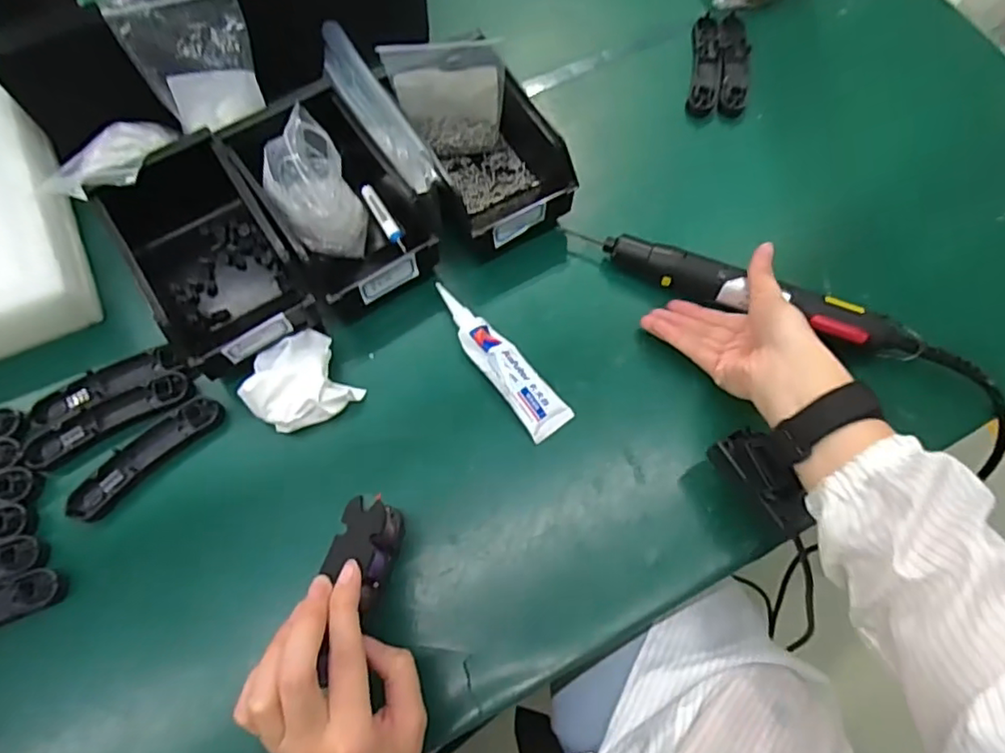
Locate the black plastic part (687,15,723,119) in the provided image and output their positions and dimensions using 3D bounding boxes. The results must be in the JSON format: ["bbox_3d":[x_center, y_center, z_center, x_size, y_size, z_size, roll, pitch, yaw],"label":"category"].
[{"bbox_3d":[0.206,-0.317,0.613,0.031,0.013,0.121,10,70,2],"label":"black plastic part"}]

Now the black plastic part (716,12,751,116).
[{"bbox_3d":[0.233,-0.318,0.612,0.029,0.012,0.128,7,70,1],"label":"black plastic part"}]

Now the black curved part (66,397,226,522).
[{"bbox_3d":[-0.269,0.058,0.460,0.122,0.030,0.029,-41,76,-14],"label":"black curved part"}]

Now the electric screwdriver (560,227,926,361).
[{"bbox_3d":[0.193,-0.071,0.505,0.288,0.038,0.033,23,71,7],"label":"electric screwdriver"}]

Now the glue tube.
[{"bbox_3d":[-0.003,-0.017,0.485,0.036,0.015,0.148,-35,74,-12],"label":"glue tube"}]

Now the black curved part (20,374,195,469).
[{"bbox_3d":[-0.299,0.032,0.466,0.122,0.019,0.028,-28,73,-11],"label":"black curved part"}]

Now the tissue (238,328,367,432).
[{"bbox_3d":[-0.160,0.006,0.477,0.075,0.036,0.072,-31,74,-11],"label":"tissue"}]

